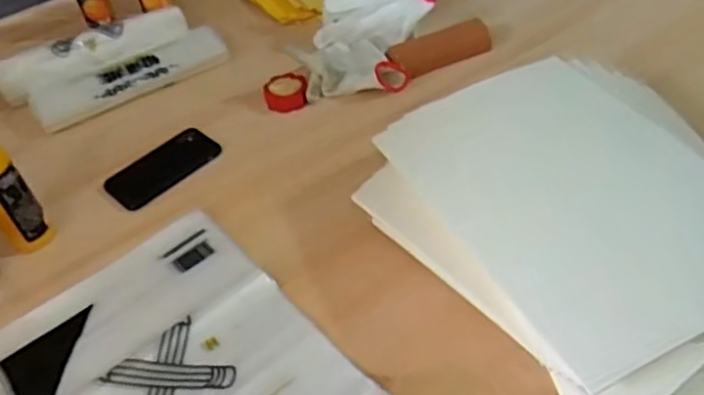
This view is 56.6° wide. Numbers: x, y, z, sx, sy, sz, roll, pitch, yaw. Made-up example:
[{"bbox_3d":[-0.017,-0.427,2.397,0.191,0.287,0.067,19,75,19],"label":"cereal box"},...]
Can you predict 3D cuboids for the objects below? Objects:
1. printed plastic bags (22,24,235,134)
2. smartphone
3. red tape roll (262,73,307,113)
[{"bbox_3d":[-0.333,-0.182,0.995,0.296,0.038,0.089,-29,49,-19],"label":"printed plastic bags"},{"bbox_3d":[-0.252,-0.040,0.877,0.149,0.010,0.079,-38,53,-26],"label":"smartphone"},{"bbox_3d":[-0.097,-0.157,0.953,0.062,0.019,0.072,-8,46,0],"label":"red tape roll"}]

